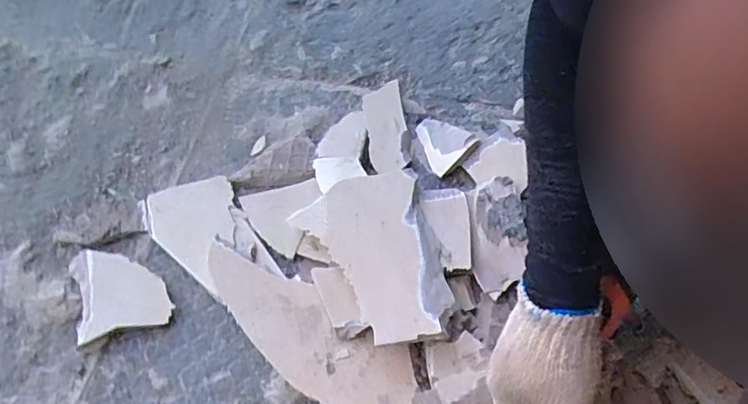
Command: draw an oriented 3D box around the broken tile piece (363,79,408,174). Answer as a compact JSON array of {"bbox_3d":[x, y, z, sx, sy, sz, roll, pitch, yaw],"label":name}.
[{"bbox_3d":[0.016,-0.097,0.671,0.051,0.013,0.151,-7,61,-2],"label":"broken tile piece"}]

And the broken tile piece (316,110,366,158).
[{"bbox_3d":[-0.039,-0.087,0.662,0.055,0.004,0.083,8,62,7],"label":"broken tile piece"}]

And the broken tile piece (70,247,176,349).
[{"bbox_3d":[-0.284,0.095,0.583,0.098,0.006,0.106,-18,64,-9],"label":"broken tile piece"}]

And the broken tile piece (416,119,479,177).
[{"bbox_3d":[0.094,-0.077,0.657,0.063,0.016,0.088,-15,61,-6],"label":"broken tile piece"}]

